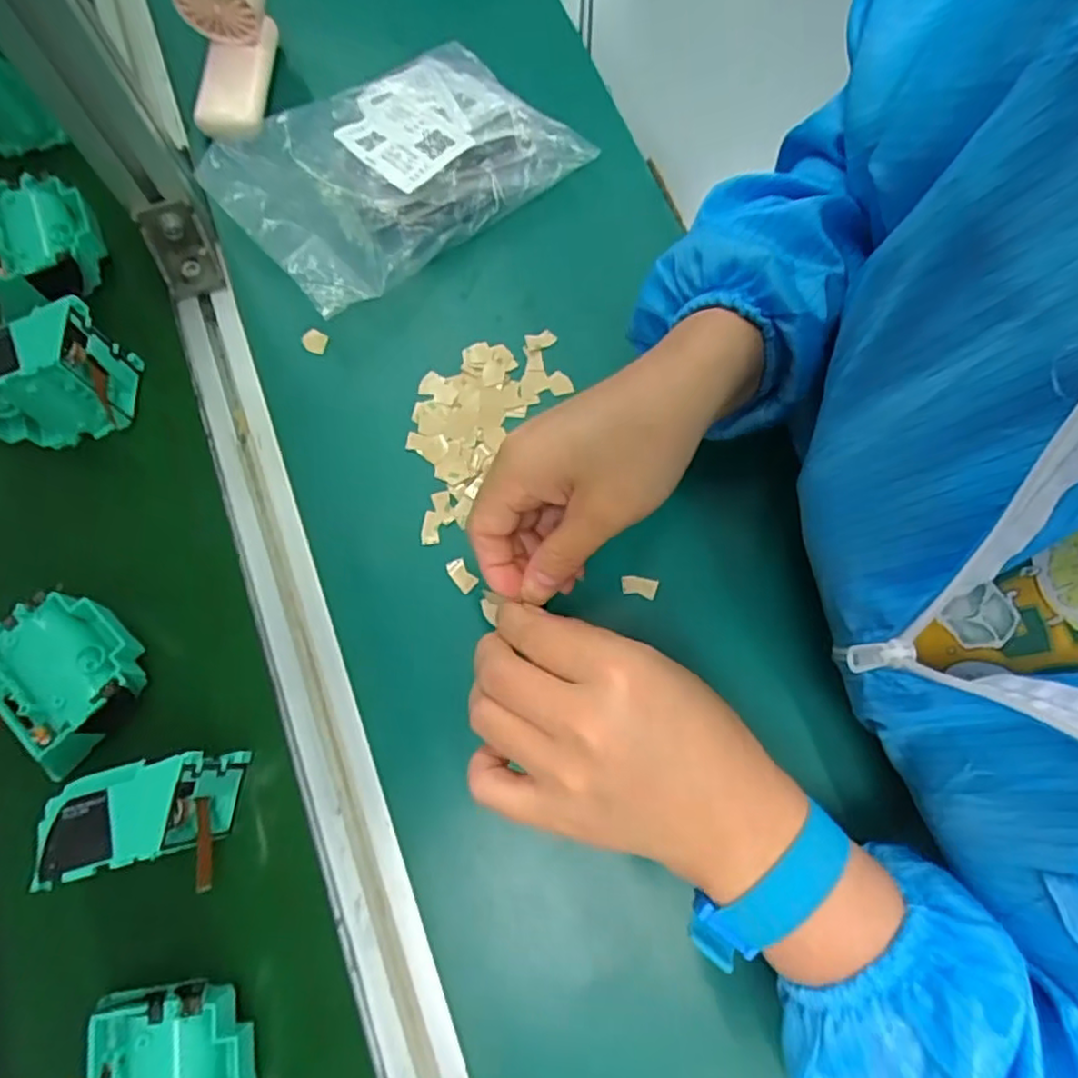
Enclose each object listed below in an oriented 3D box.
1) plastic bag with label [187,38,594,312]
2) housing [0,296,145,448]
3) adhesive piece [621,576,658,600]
[{"bbox_3d":[-0.090,-0.241,0.440,0.208,0.045,0.140,-41,78,-10],"label":"plastic bag with label"},{"bbox_3d":[-0.279,-0.090,0.389,0.070,0.073,0.046,-11,74,-2],"label":"housing"},{"bbox_3d":[0.058,0.027,0.393,0.021,0.004,0.012,10,75,4],"label":"adhesive piece"}]

